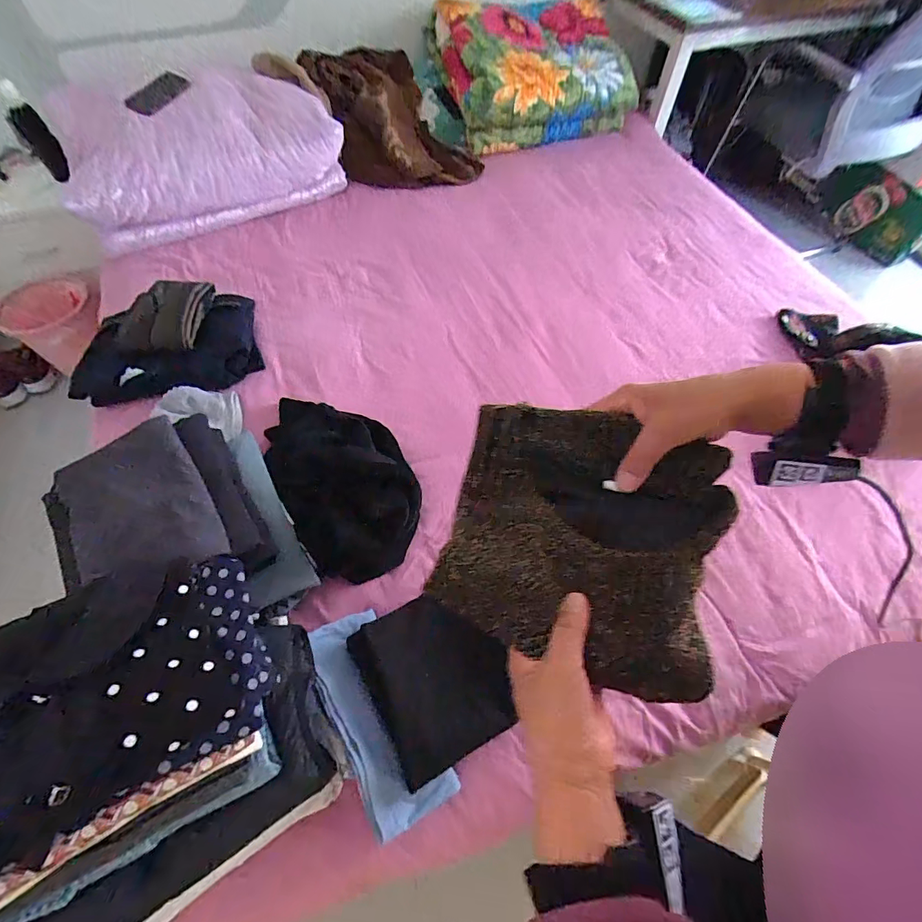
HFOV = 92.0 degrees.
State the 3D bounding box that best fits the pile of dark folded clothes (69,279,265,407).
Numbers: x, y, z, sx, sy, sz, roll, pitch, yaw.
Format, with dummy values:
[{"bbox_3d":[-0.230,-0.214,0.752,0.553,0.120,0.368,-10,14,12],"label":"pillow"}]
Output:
[{"bbox_3d":[-0.622,-0.251,0.924,0.359,0.110,0.240,-12,62,-7],"label":"pile of dark folded clothes"}]

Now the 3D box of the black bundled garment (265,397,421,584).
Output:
[{"bbox_3d":[-0.215,0.004,0.750,0.197,0.107,0.380,-26,65,-14],"label":"black bundled garment"}]

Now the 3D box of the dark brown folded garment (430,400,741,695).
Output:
[{"bbox_3d":[0.102,0.058,0.355,0.215,0.047,0.196,14,62,6],"label":"dark brown folded garment"}]

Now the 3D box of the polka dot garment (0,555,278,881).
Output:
[{"bbox_3d":[-0.331,0.204,0.390,0.283,0.094,0.203,-29,64,-17],"label":"polka dot garment"}]

